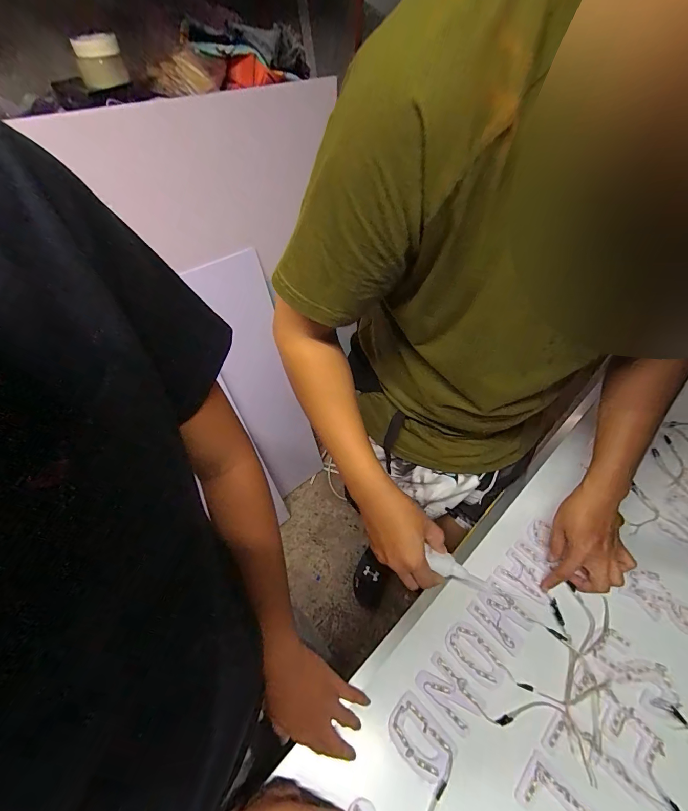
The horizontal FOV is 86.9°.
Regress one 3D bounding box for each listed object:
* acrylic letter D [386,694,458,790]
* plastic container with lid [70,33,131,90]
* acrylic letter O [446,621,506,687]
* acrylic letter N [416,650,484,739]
[{"bbox_3d":[0.095,0.414,0.450,0.059,0.008,0.084,-35,61,-26],"label":"acrylic letter D"},{"bbox_3d":[-0.553,-0.782,0.827,0.096,0.085,0.083,-18,51,-17],"label":"plastic container with lid"},{"bbox_3d":[0.185,0.348,0.509,0.085,0.004,0.054,33,57,21],"label":"acrylic letter O"},{"bbox_3d":[0.141,0.381,0.481,0.050,0.010,0.081,-36,61,-27],"label":"acrylic letter N"}]

